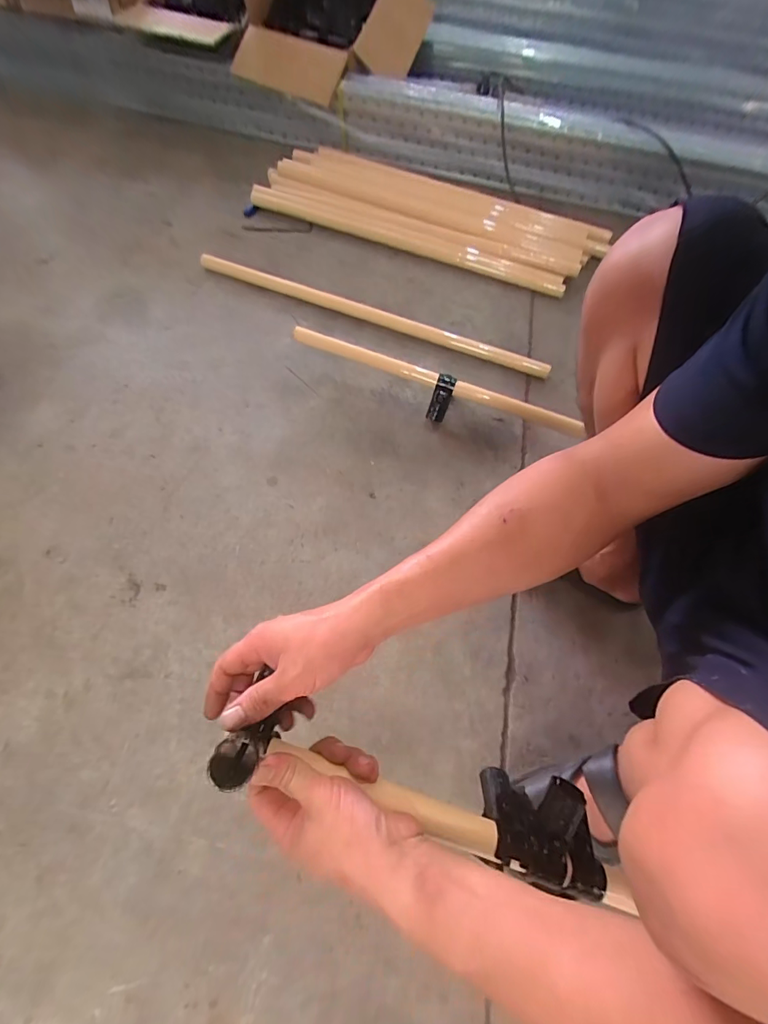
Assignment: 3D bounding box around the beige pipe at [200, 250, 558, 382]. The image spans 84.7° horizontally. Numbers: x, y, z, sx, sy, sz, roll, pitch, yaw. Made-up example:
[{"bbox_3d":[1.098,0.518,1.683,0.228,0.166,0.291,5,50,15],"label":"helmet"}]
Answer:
[{"bbox_3d":[-0.047,-0.415,0.863,0.783,0.027,0.032,22,65,9],"label":"beige pipe"}]

